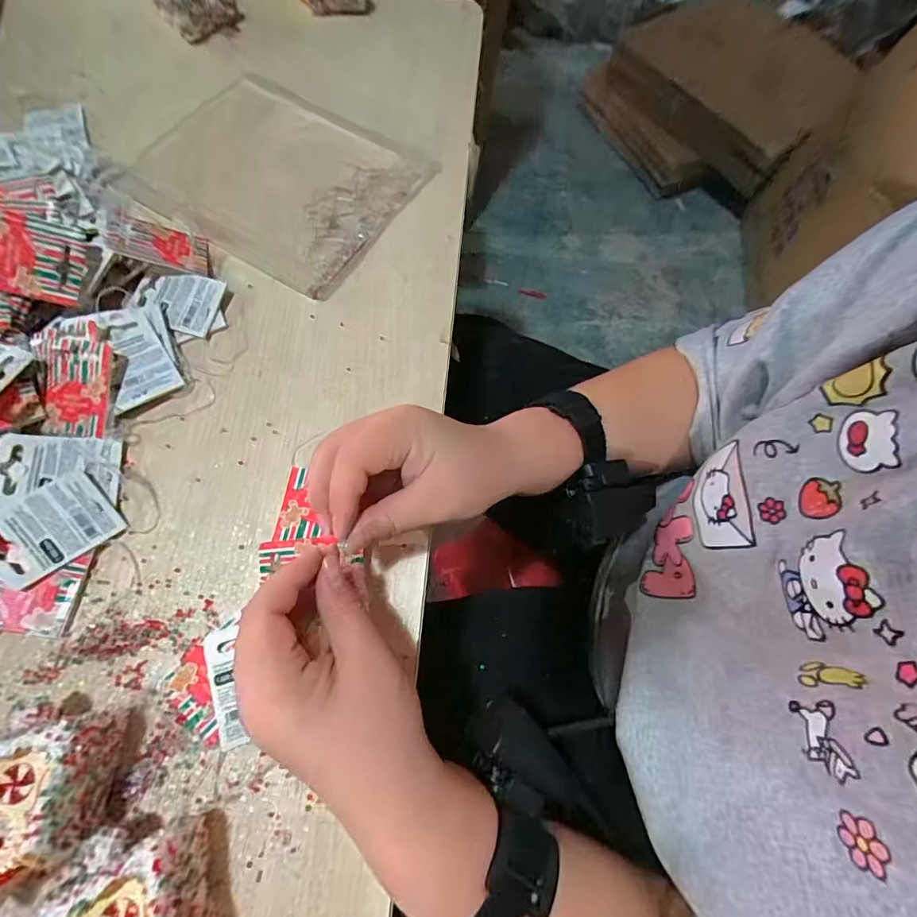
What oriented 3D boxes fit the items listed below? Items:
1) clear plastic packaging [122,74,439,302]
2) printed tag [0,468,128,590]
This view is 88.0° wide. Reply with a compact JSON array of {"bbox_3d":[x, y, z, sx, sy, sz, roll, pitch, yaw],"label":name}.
[{"bbox_3d":[-0.144,-0.230,0.382,0.197,0.016,0.162,28,71,8],"label":"clear plastic packaging"},{"bbox_3d":[-0.233,0.039,0.270,0.061,0.005,0.044,-37,96,-29],"label":"printed tag"}]

